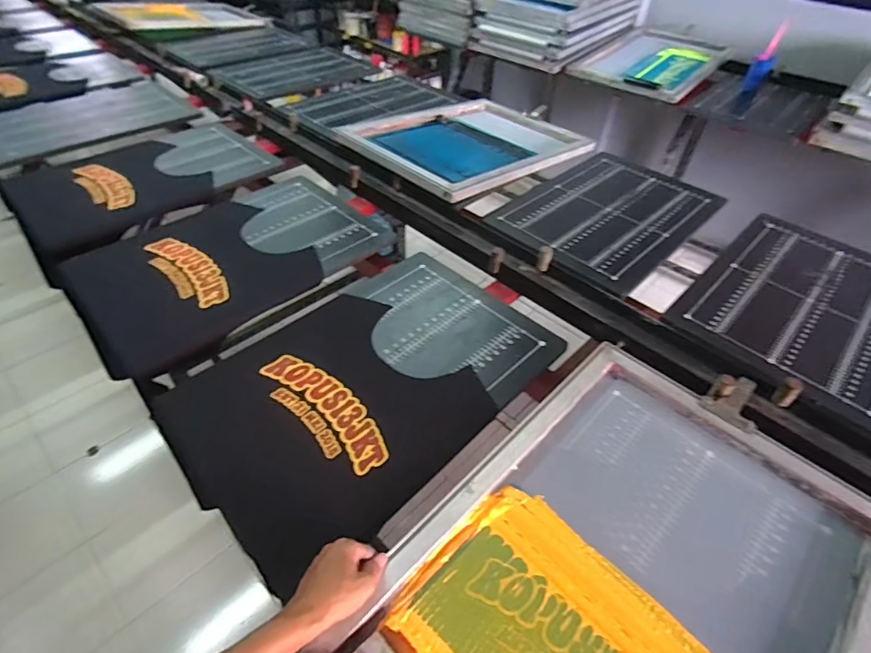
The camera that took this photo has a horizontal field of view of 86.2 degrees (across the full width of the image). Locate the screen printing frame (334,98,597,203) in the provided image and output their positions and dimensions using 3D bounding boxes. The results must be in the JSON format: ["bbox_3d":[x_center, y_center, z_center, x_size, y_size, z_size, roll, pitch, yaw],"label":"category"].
[{"bbox_3d":[0.109,-0.552,1.392,0.518,0.043,0.654,35,50,27],"label":"screen printing frame"}]

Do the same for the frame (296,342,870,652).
[{"bbox_3d":[0.230,0.311,0.548,0.457,0.071,0.662,36,54,29],"label":"frame"}]

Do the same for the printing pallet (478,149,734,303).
[{"bbox_3d":[0.445,-0.295,1.210,0.613,0.029,0.399,-34,56,-30],"label":"printing pallet"}]

